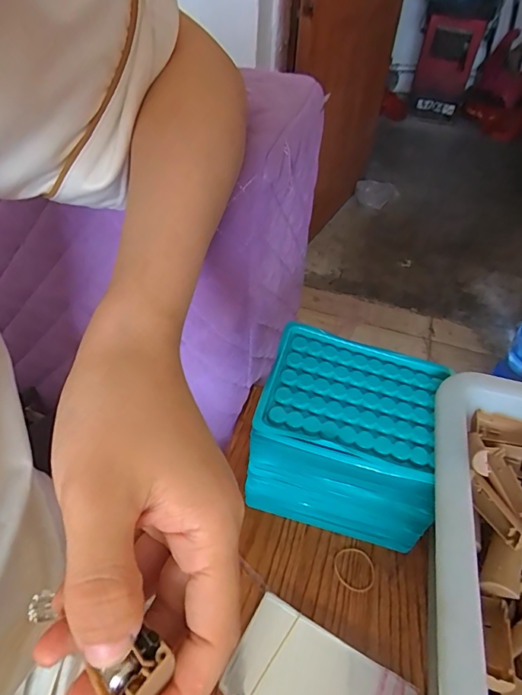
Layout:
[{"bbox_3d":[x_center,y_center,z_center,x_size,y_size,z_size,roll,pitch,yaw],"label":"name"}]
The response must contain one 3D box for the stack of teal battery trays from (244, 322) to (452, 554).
[{"bbox_3d":[0.061,0.069,0.321,0.121,0.107,0.097,13,46,9],"label":"stack of teal battery trays"}]

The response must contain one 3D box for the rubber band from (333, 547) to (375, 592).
[{"bbox_3d":[0.070,0.166,0.322,0.031,0.004,0.029,2,45,-2],"label":"rubber band"}]

